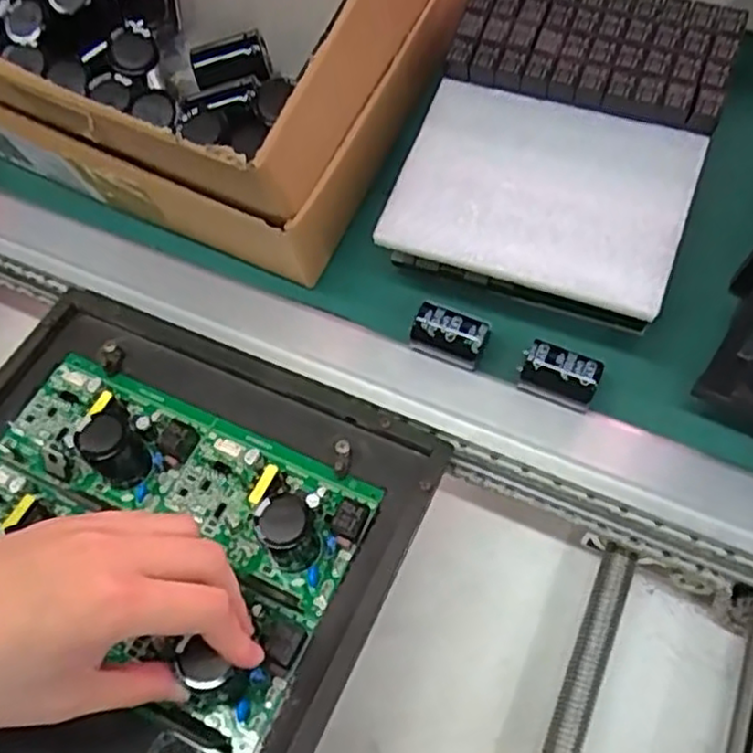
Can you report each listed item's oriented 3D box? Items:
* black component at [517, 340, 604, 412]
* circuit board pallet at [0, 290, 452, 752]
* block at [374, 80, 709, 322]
[{"bbox_3d":[0.104,0.000,0.411,0.042,0.027,0.022,22,62,15],"label":"black component"},{"bbox_3d":[-0.126,0.077,0.377,0.273,0.045,0.232,22,62,15],"label":"circuit board pallet"},{"bbox_3d":[0.091,-0.103,0.404,0.156,0.008,0.116,19,74,15],"label":"block"}]

